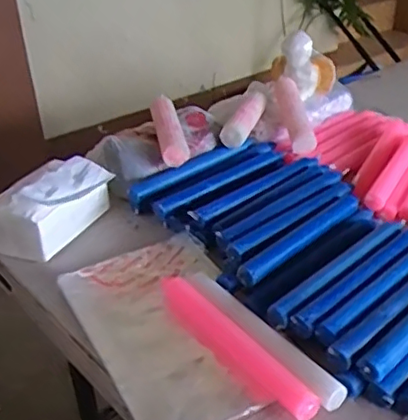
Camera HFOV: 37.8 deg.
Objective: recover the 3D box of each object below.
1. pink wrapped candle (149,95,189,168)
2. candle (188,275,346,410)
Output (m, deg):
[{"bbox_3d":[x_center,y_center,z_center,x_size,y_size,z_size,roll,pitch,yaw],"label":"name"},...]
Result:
[{"bbox_3d":[-0.047,-0.108,0.775,0.032,0.027,0.136,-9,44,-8],"label":"pink wrapped candle"},{"bbox_3d":[0.047,0.108,0.528,0.023,0.022,0.191,-22,36,-27],"label":"candle"}]

